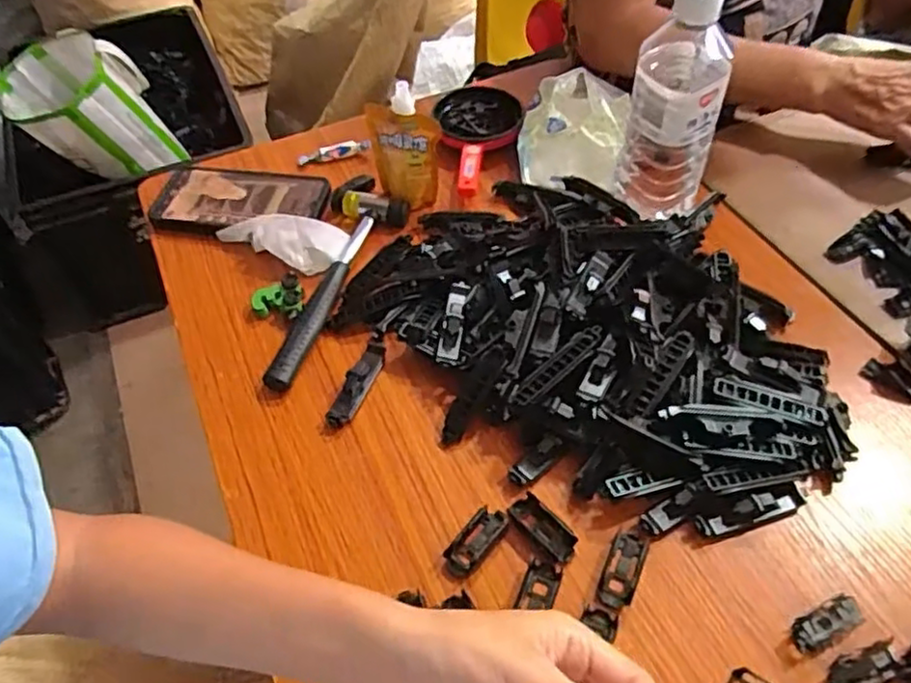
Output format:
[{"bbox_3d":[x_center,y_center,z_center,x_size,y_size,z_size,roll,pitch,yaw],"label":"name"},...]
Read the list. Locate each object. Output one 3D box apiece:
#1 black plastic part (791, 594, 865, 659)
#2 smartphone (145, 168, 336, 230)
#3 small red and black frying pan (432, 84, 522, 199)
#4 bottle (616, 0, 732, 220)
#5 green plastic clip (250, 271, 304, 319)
[{"bbox_3d":[0.219,0.165,0.397,0.044,0.012,0.020,-23,54,-14],"label":"black plastic part"},{"bbox_3d":[-0.208,-0.133,0.645,0.163,0.011,0.081,8,53,10],"label":"smartphone"},{"bbox_3d":[0.027,-0.203,0.678,0.086,0.024,0.170,-5,52,-1],"label":"small red and black frying pan"},{"bbox_3d":[0.175,-0.183,0.543,0.069,0.194,0.072,13,54,13],"label":"bottle"},{"bbox_3d":[-0.149,-0.035,0.565,0.044,0.017,0.037,-15,52,-8],"label":"green plastic clip"}]

